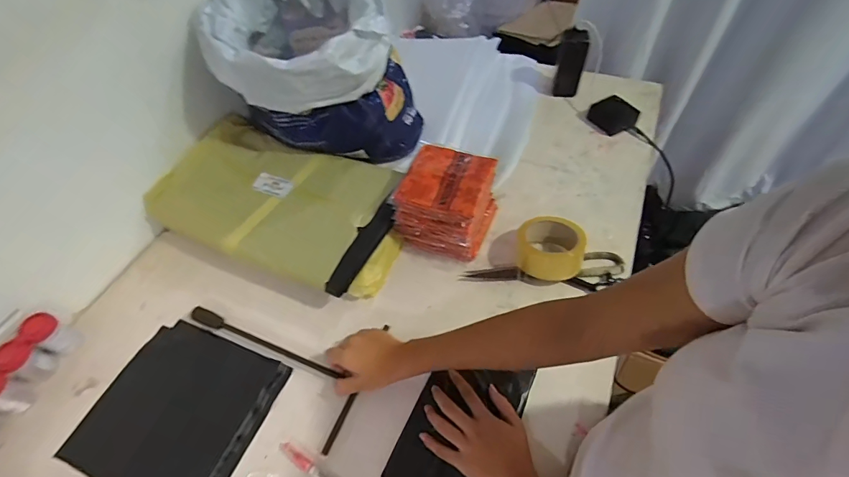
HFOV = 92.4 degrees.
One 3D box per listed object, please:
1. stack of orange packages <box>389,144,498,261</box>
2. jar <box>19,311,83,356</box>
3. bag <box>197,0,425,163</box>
[{"bbox_3d":[0.038,-0.057,0.681,0.139,0.130,0.132,15,56,14],"label":"stack of orange packages"},{"bbox_3d":[-0.554,0.142,0.603,0.040,0.063,0.042,-2,54,2],"label":"jar"},{"bbox_3d":[-0.207,-0.323,0.757,0.314,0.252,0.339,-28,57,-16],"label":"bag"}]

